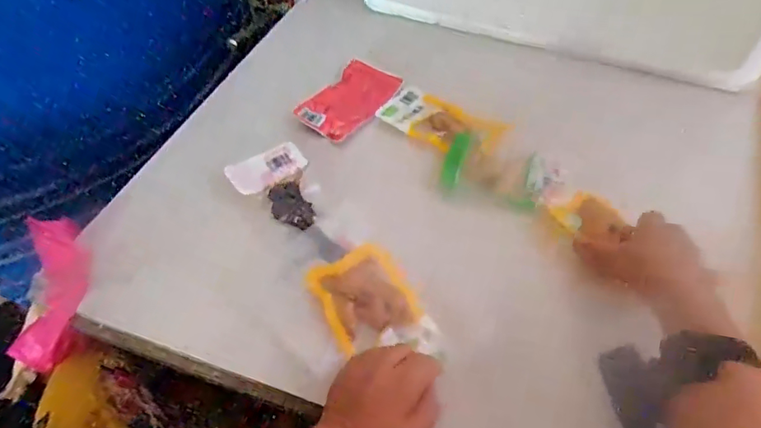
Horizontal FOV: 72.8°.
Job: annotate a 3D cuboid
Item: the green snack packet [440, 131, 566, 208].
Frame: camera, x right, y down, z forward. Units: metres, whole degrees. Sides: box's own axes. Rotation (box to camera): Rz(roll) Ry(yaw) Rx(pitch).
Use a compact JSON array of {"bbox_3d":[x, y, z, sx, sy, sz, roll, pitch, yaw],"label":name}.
[{"bbox_3d":[0.132,-0.049,0.557,0.121,0.010,0.078,16,54,11],"label":"green snack packet"}]

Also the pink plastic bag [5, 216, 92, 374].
[{"bbox_3d":[-0.300,0.067,0.475,0.066,0.031,0.143,-6,65,-6],"label":"pink plastic bag"}]

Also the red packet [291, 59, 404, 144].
[{"bbox_3d":[-0.034,-0.144,0.633,0.076,0.016,0.142,23,55,17],"label":"red packet"}]

